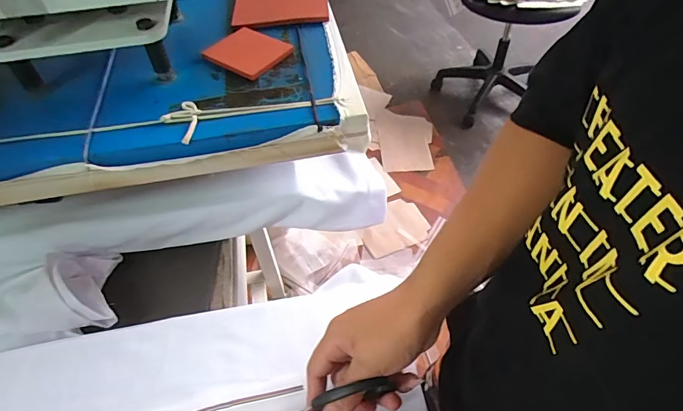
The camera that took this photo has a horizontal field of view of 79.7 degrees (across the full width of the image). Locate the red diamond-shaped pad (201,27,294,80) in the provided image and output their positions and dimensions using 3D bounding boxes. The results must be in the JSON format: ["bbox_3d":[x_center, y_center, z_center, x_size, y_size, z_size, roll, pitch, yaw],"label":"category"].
[{"bbox_3d":[-0.119,-0.198,0.524,0.092,0.012,0.079,24,56,21],"label":"red diamond-shaped pad"}]

